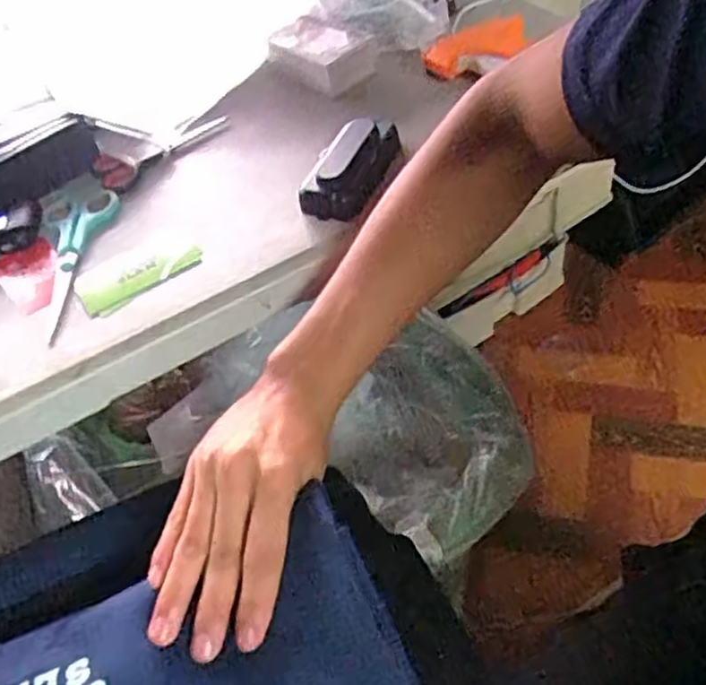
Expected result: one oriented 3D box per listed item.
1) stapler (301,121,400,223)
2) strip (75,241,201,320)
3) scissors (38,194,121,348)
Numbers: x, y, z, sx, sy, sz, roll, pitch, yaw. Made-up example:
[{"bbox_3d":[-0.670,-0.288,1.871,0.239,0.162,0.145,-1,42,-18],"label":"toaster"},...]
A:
[{"bbox_3d":[0.000,-0.137,0.568,0.057,0.030,0.099,11,52,19],"label":"stapler"},{"bbox_3d":[-0.161,-0.052,0.536,0.092,0.010,0.048,-29,51,-16],"label":"strip"},{"bbox_3d":[-0.218,-0.065,0.556,0.061,0.012,0.164,-12,48,-2],"label":"scissors"}]

